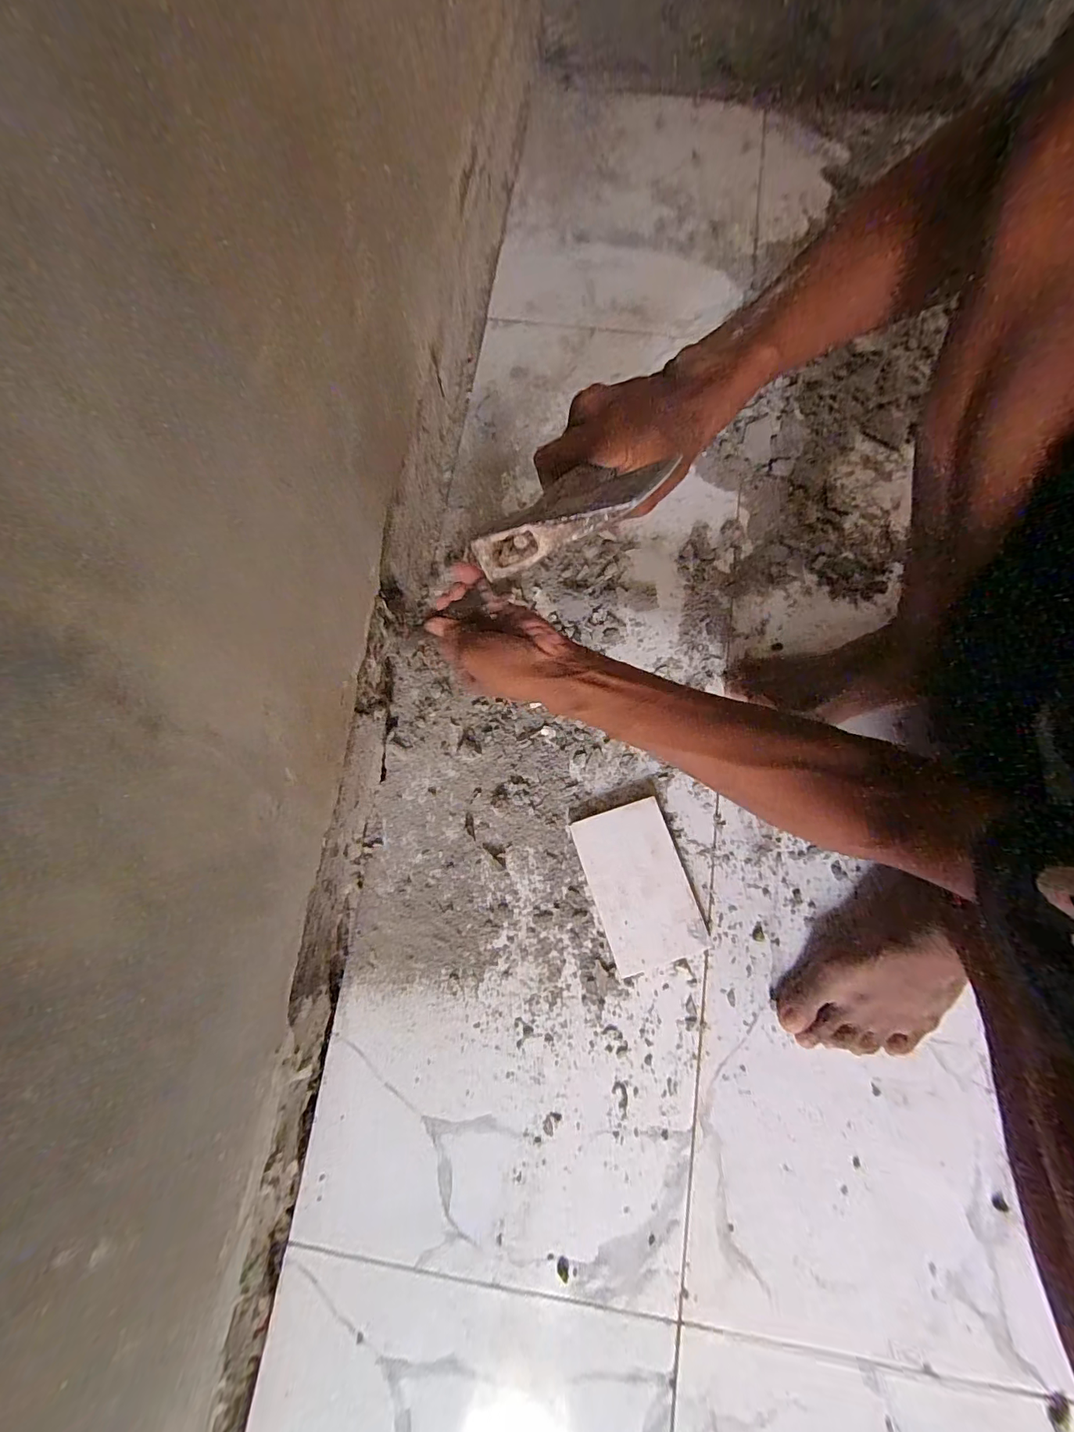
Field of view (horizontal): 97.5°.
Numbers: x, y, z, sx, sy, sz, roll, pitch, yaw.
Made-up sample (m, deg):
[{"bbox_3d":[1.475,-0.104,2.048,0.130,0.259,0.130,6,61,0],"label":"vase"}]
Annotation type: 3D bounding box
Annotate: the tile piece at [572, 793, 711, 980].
[{"bbox_3d":[0.098,0.162,0.455,0.091,0.017,0.145,-18,79,-2],"label":"tile piece"}]

